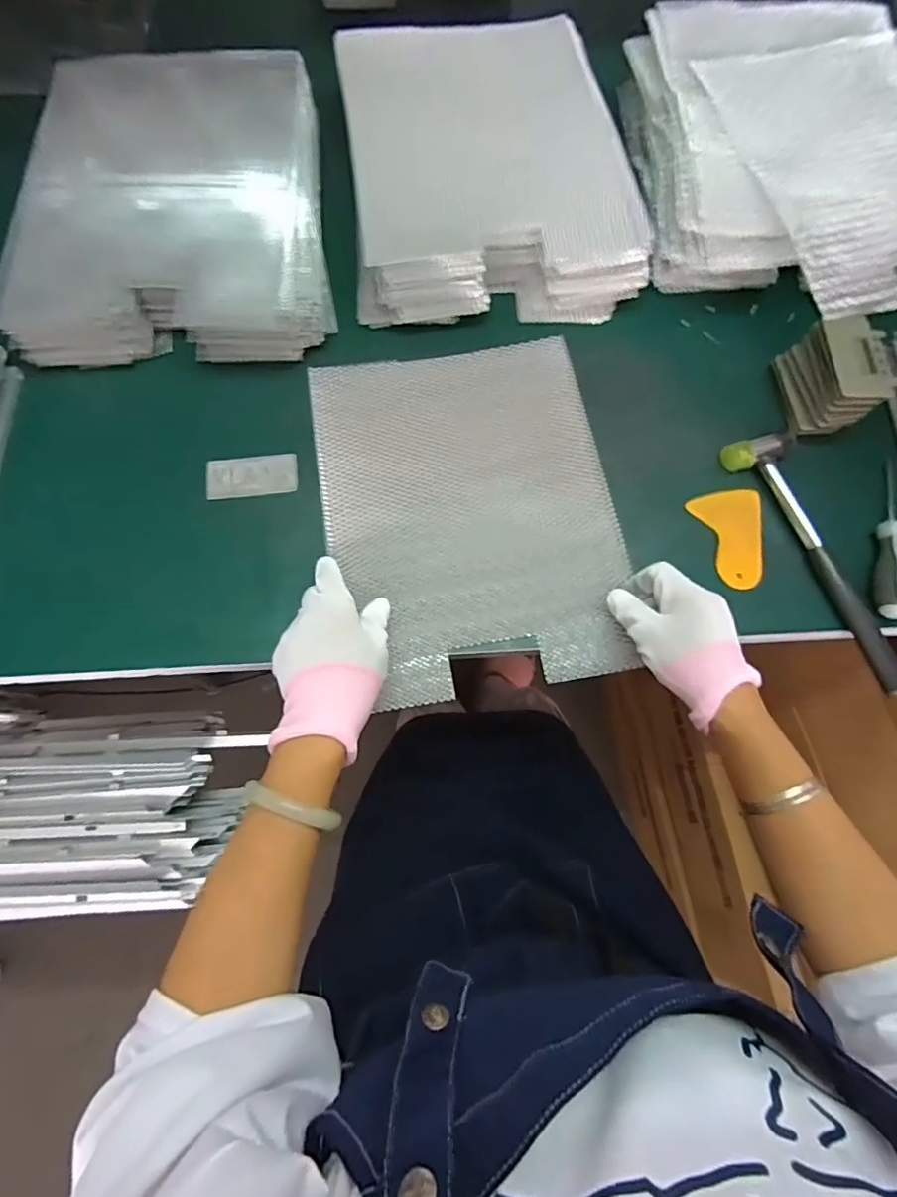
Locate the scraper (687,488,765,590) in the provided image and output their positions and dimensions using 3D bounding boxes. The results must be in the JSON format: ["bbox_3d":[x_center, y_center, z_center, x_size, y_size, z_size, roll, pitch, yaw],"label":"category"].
[{"bbox_3d":[0.256,-0.053,0.493,0.059,0.009,0.091,-10,75,3],"label":"scraper"}]

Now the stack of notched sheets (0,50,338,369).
[{"bbox_3d":[-0.262,-0.397,0.548,0.276,0.070,0.345,-3,72,-3],"label":"stack of notched sheets"}]

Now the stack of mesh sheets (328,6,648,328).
[{"bbox_3d":[0.038,-0.447,0.579,0.280,0.081,0.326,-5,72,-4],"label":"stack of mesh sheets"}]

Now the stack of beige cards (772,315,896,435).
[{"bbox_3d":[0.352,-0.203,0.507,0.057,0.067,0.092,-4,72,-3],"label":"stack of beige cards"}]

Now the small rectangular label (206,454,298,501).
[{"bbox_3d":[-0.179,-0.113,0.505,0.081,0.007,0.048,-5,61,1],"label":"small rectangular label"}]

